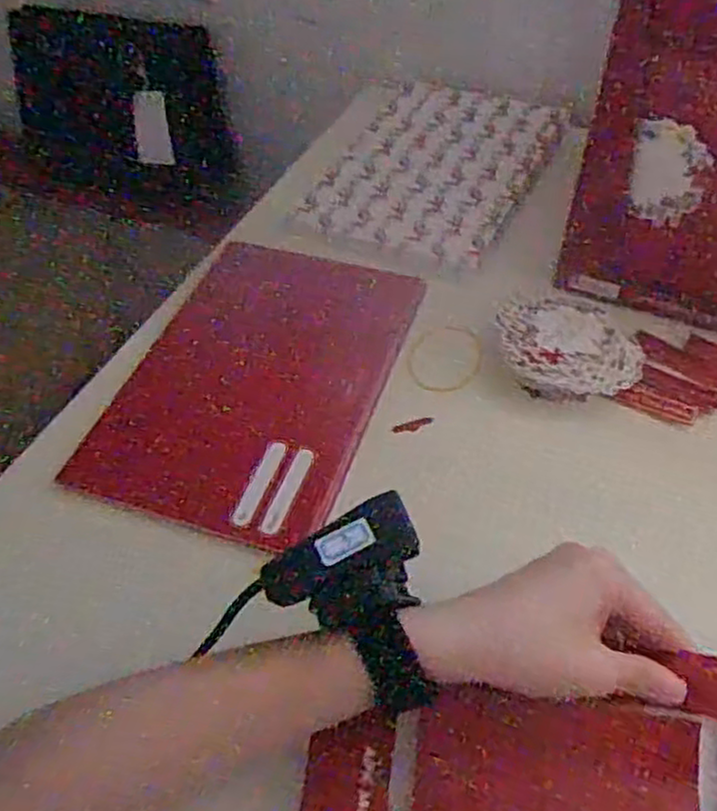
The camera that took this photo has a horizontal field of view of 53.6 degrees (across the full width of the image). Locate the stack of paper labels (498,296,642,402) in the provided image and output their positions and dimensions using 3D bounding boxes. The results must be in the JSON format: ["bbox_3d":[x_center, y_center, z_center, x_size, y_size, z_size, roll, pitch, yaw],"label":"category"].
[{"bbox_3d":[0.145,-0.040,0.494,0.093,0.028,0.083,-2,49,1],"label":"stack of paper labels"}]

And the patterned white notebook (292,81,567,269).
[{"bbox_3d":[0.074,-0.222,0.656,0.178,0.018,0.257,18,52,18],"label":"patterned white notebook"}]

